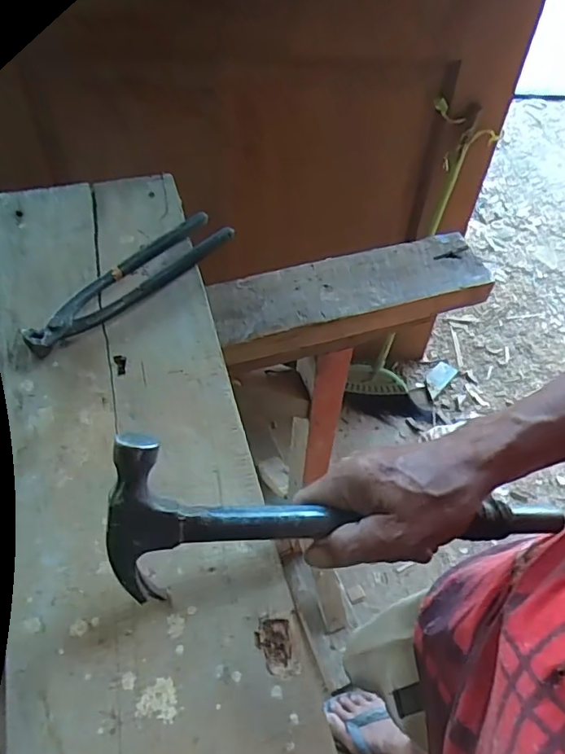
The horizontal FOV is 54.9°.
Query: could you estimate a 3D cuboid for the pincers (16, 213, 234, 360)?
[{"bbox_3d":[-0.139,-0.091,0.501,0.051,0.021,0.217,35,61,21],"label":"pincers"}]

